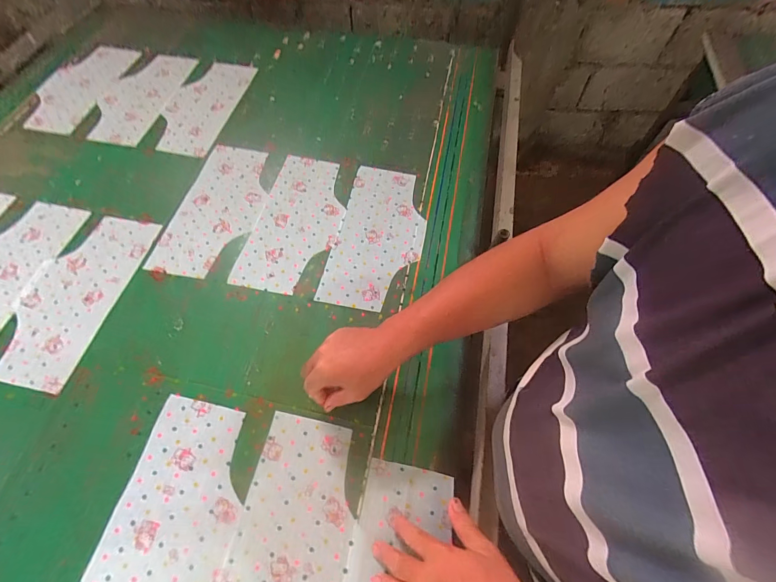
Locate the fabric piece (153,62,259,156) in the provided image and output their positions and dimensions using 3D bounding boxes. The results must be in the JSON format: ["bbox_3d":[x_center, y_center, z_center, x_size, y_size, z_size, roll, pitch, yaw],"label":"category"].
[{"bbox_3d":[-0.446,-0.446,0.842,0.166,0.010,0.319,8,63,5],"label":"fabric piece"}]

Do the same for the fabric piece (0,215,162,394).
[{"bbox_3d":[-0.552,-0.002,0.615,0.166,0.004,0.321,10,63,6],"label":"fabric piece"}]

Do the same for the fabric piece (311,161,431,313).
[{"bbox_3d":[-0.015,-0.109,0.671,0.159,0.010,0.313,11,63,5],"label":"fabric piece"}]

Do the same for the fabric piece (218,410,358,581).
[{"bbox_3d":[-0.127,0.335,0.445,0.149,0.004,0.322,10,63,6],"label":"fabric piece"}]

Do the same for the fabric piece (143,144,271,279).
[{"bbox_3d":[-0.337,-0.170,0.704,0.161,0.005,0.321,11,63,7],"label":"fabric piece"}]

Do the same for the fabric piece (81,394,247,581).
[{"bbox_3d":[-0.285,0.312,0.454,0.160,0.004,0.318,10,63,6],"label":"fabric piece"}]

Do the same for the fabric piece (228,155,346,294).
[{"bbox_3d":[-0.174,-0.139,0.689,0.159,0.008,0.315,9,63,6],"label":"fabric piece"}]

